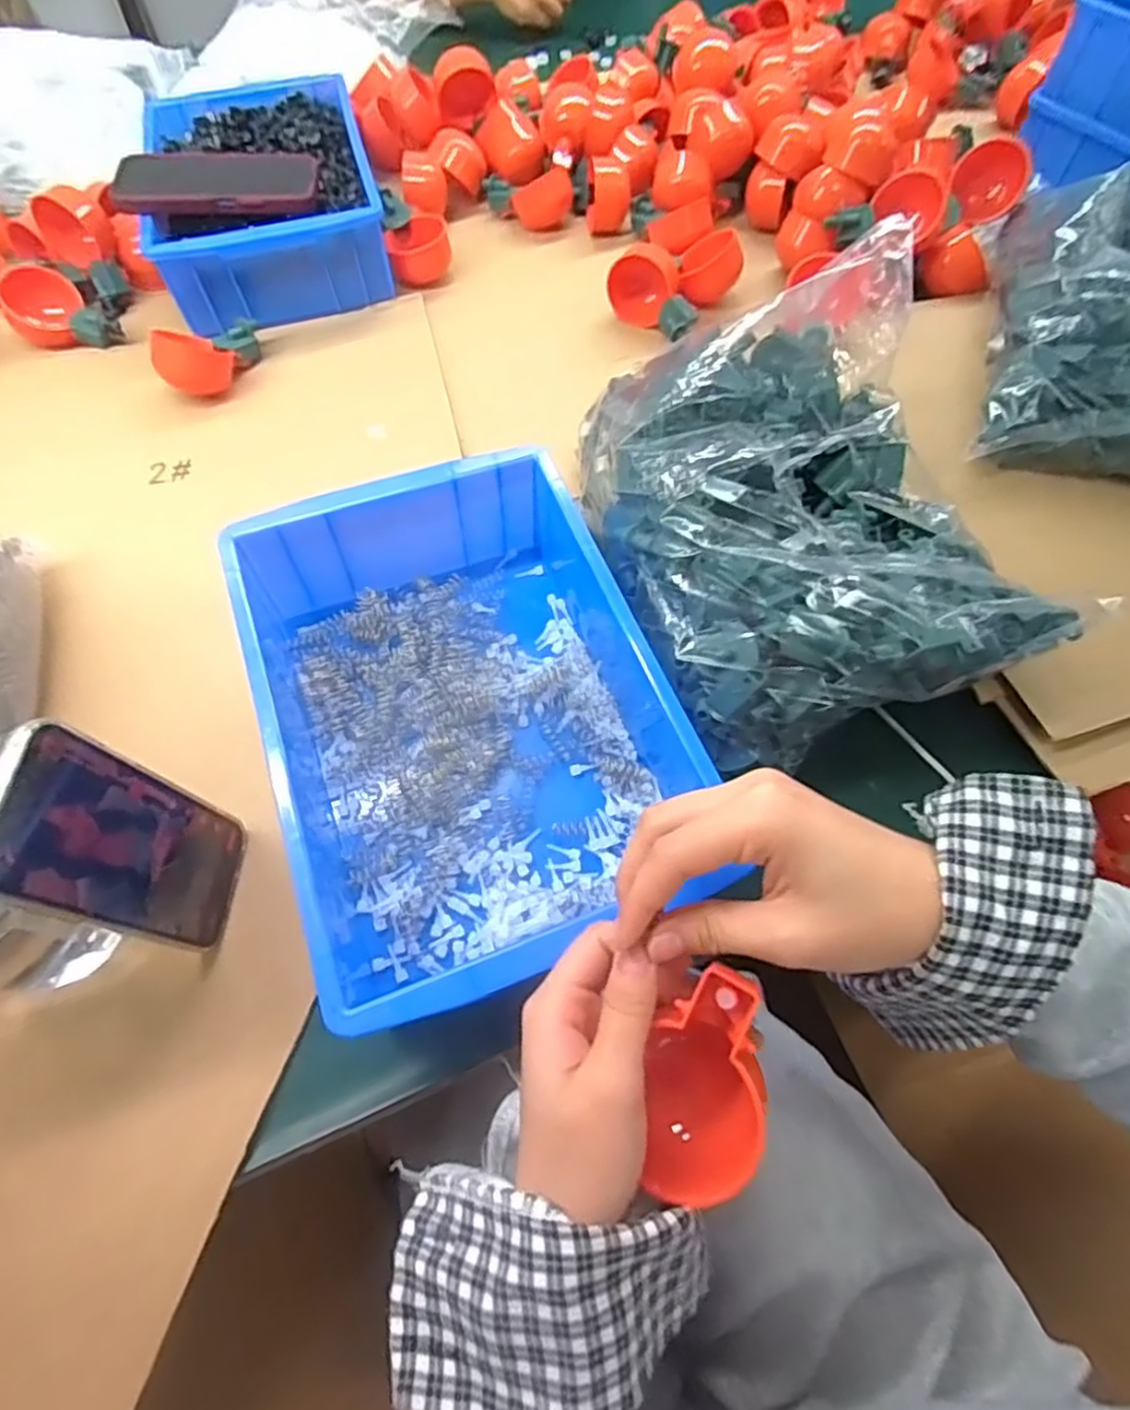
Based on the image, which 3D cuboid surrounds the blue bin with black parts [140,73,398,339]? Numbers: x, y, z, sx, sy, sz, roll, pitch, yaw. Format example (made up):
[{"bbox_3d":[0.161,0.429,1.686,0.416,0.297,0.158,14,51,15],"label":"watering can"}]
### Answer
[{"bbox_3d":[-0.292,-0.498,0.691,0.199,0.077,0.307,-14,63,-8],"label":"blue bin with black parts"}]

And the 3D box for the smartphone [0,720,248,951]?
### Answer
[{"bbox_3d":[-0.204,0.068,0.335,0.006,0.145,0.071,-5,61,11],"label":"smartphone"}]

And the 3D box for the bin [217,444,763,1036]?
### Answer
[{"bbox_3d":[-0.057,0.004,0.400,0.204,0.080,0.287,-19,63,-10],"label":"bin"}]

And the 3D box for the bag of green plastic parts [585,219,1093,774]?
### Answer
[{"bbox_3d":[0.142,-0.122,0.442,0.227,0.117,0.282,-15,63,-8],"label":"bag of green plastic parts"}]

